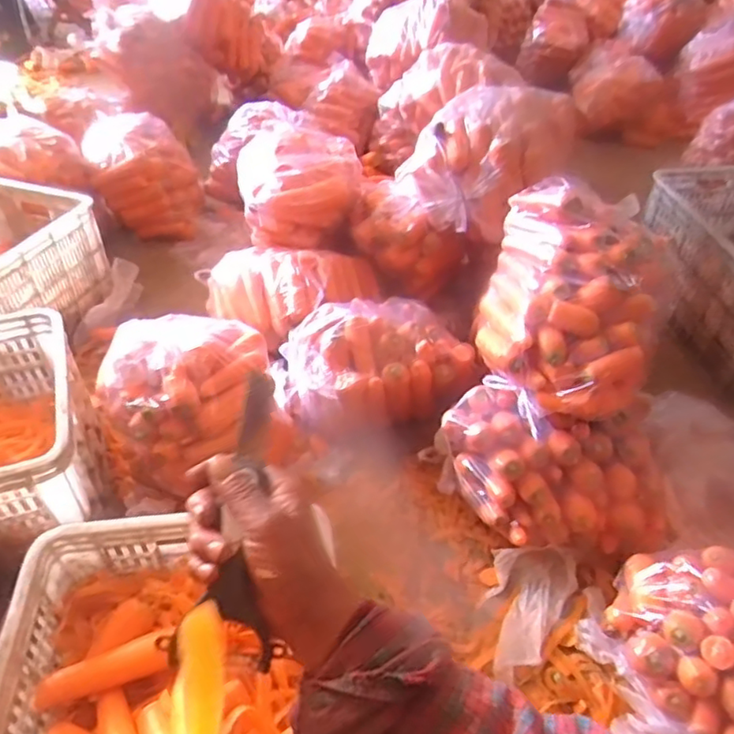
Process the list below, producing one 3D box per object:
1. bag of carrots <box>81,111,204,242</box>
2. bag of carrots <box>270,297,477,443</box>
[{"bbox_3d":[-0.572,-0.494,1.568,0.256,0.247,0.216,-11,45,-13],"label":"bag of carrots"},{"bbox_3d":[0.007,-0.007,1.121,0.311,0.194,0.245,-19,47,-19],"label":"bag of carrots"}]

